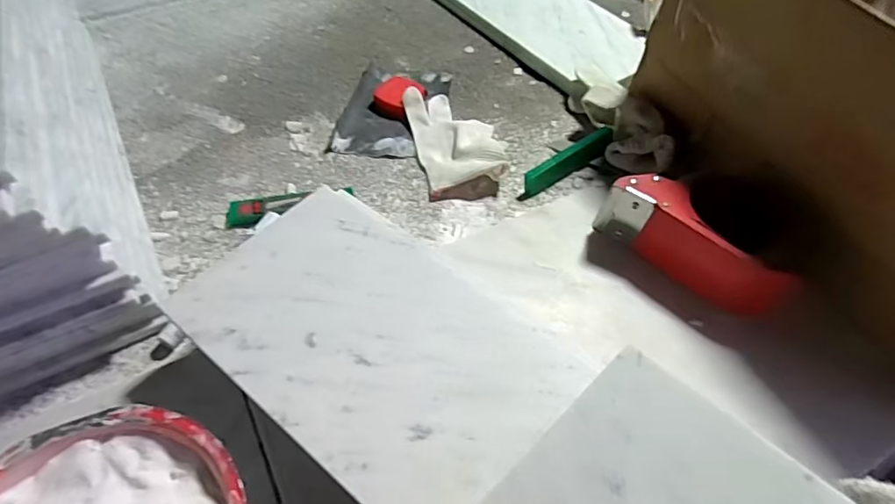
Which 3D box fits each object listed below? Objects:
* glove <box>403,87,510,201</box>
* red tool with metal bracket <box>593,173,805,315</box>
[{"bbox_3d":[0.007,-0.126,0.561,0.083,0.026,0.151,-11,55,-8],"label":"glove"},{"bbox_3d":[0.204,-0.006,0.439,0.049,0.052,0.154,-35,61,-22],"label":"red tool with metal bracket"}]

